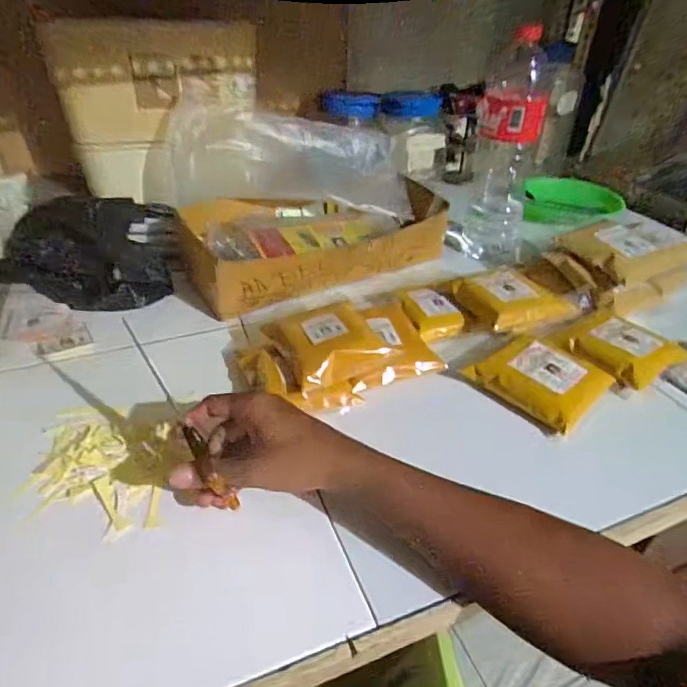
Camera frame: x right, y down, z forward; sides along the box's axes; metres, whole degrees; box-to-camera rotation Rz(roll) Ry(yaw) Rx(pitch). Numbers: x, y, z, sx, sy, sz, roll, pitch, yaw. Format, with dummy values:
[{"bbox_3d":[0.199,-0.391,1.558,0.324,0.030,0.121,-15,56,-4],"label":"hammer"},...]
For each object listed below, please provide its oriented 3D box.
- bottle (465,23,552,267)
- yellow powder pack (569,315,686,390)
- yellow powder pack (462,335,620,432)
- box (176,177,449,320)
[{"bbox_3d":[0.238,-0.272,0.750,0.093,0.315,0.077,13,37,14],"label":"bottle"},{"bbox_3d":[0.331,0.000,0.589,0.102,0.034,0.090,-22,42,-29],"label":"yellow powder pack"},{"bbox_3d":[0.211,0.035,0.555,0.108,0.047,0.121,-29,46,-36],"label":"yellow powder pack"},{"bbox_3d":[-0.038,-0.157,0.749,0.374,0.074,0.192,-18,41,-26],"label":"box"}]

